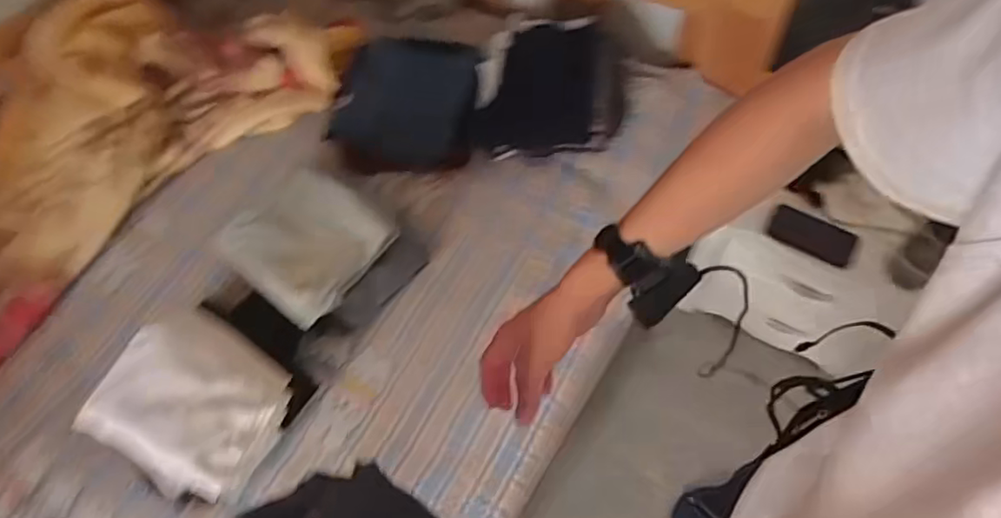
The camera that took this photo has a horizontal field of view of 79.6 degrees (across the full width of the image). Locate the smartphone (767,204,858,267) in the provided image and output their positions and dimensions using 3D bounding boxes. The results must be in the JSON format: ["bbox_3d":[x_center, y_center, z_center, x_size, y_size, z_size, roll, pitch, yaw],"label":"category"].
[{"bbox_3d":[0.570,-0.043,1.097,0.151,0.012,0.063,25,105,9],"label":"smartphone"}]

